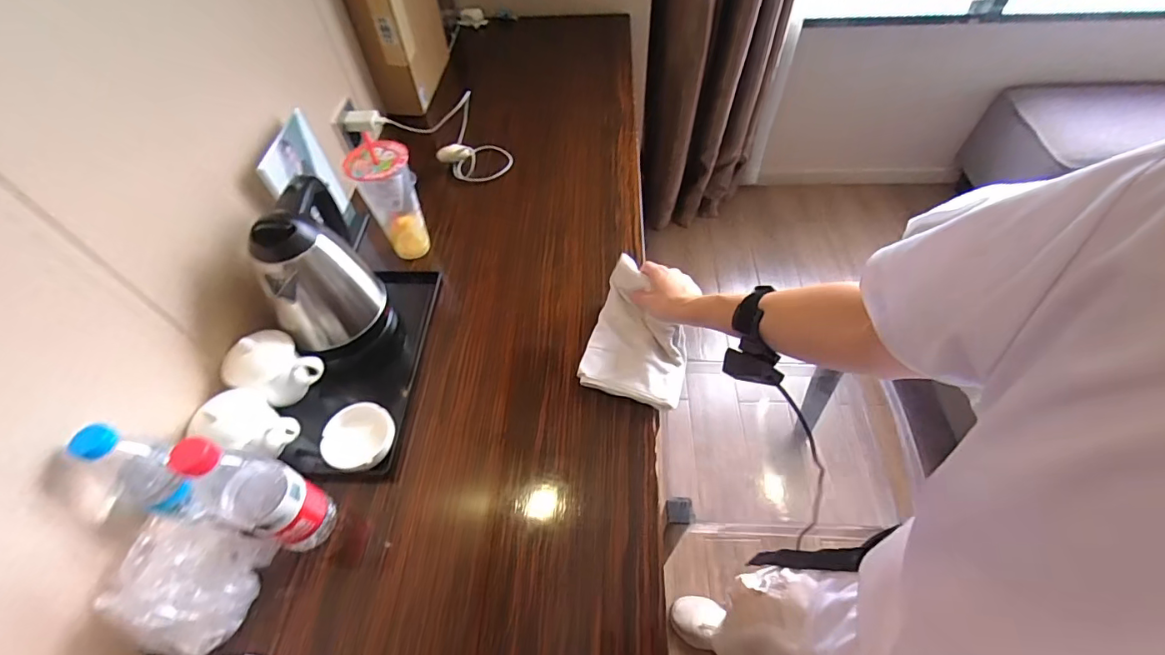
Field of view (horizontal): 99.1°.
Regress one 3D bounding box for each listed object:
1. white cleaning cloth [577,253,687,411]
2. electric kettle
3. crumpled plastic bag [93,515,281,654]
[{"bbox_3d":[0.084,0.004,0.697,0.138,0.064,0.184,14,56,13],"label":"white cleaning cloth"},{"bbox_3d":[-0.359,-0.073,0.682,0.119,0.217,0.162,-25,57,-14],"label":"electric kettle"},{"bbox_3d":[-0.395,0.262,0.499,0.097,0.100,0.112,7,55,8],"label":"crumpled plastic bag"}]

